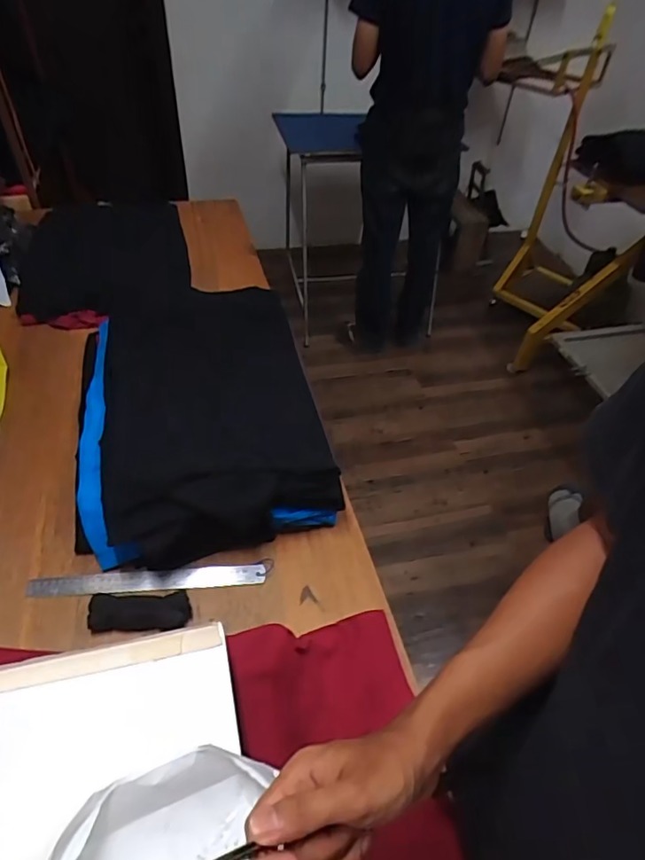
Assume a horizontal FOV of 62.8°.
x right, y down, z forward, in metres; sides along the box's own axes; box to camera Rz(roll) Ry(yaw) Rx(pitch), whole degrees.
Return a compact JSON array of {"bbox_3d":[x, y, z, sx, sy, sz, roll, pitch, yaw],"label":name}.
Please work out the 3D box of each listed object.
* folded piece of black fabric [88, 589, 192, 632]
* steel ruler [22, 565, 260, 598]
[{"bbox_3d":[-0.242,0.241,0.701,0.128,0.031,0.044,2,46,-5],"label":"folded piece of black fabric"},{"bbox_3d":[-0.245,0.212,0.749,0.322,0.007,0.030,-2,61,-7],"label":"steel ruler"}]

